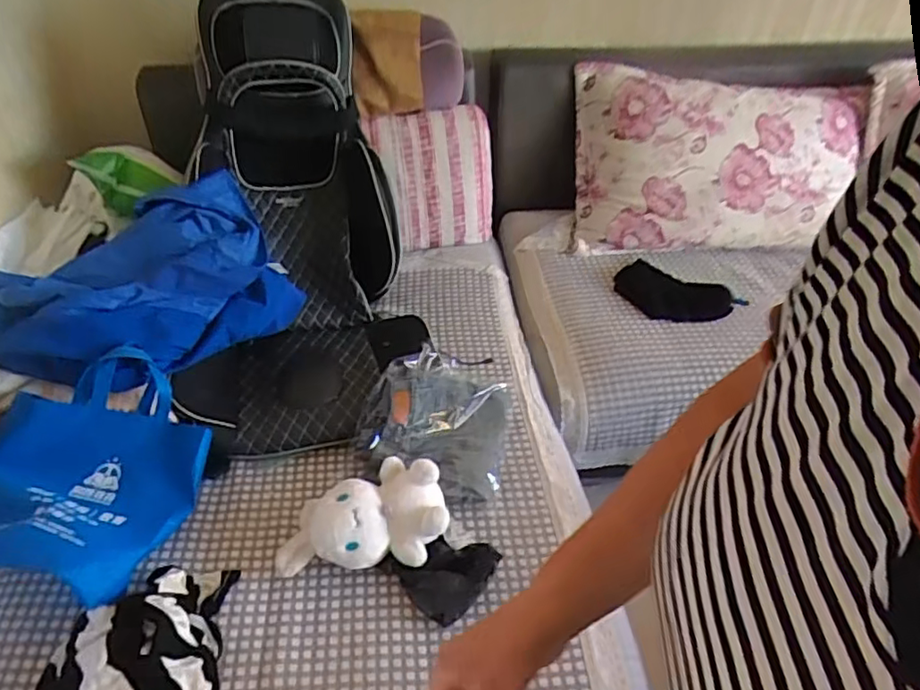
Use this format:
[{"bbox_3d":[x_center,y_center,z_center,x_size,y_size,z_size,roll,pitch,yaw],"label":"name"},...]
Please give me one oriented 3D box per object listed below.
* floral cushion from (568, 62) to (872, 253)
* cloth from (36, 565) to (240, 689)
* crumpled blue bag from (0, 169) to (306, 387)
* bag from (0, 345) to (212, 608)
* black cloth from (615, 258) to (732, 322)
[{"bbox_3d":[0.675,-0.463,1.598,0.782,0.445,0.149,2,17,1],"label":"floral cushion"},{"bbox_3d":[-0.507,0.494,0.940,0.264,0.094,0.331,-5,43,-6],"label":"cloth"},{"bbox_3d":[-0.732,-0.111,1.421,0.464,0.206,0.714,28,49,27],"label":"crumpled blue bag"},{"bbox_3d":[-0.707,0.238,1.143,0.396,0.171,0.448,1,42,1],"label":"bag"},{"bbox_3d":[0.546,-0.132,1.591,0.298,0.069,0.149,11,44,12],"label":"black cloth"}]

